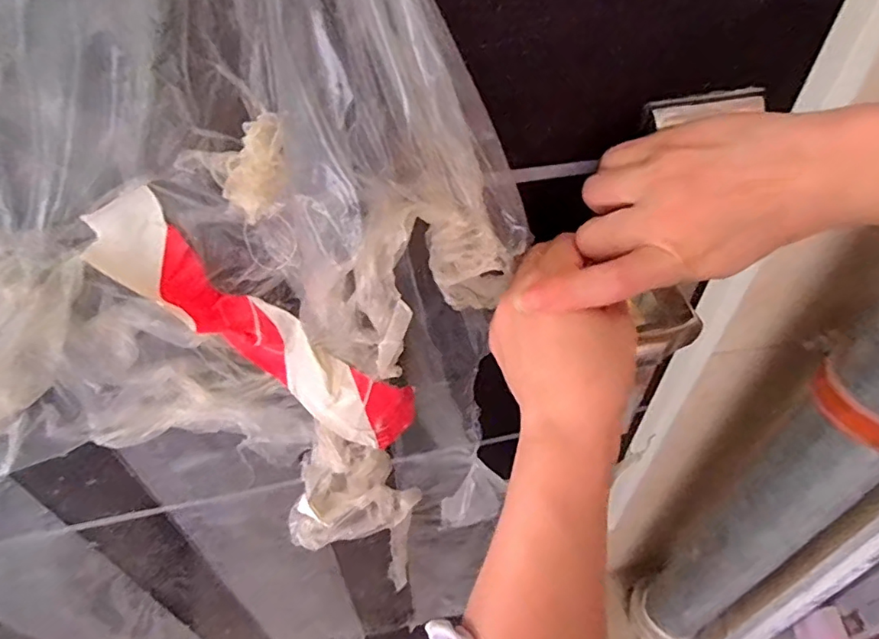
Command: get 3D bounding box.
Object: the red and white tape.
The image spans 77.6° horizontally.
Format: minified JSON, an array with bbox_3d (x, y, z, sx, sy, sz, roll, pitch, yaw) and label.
[{"bbox_3d":[-0.085,0.011,0.307,0.045,0.224,0.047,-27,38,27],"label":"red and white tape"}]

